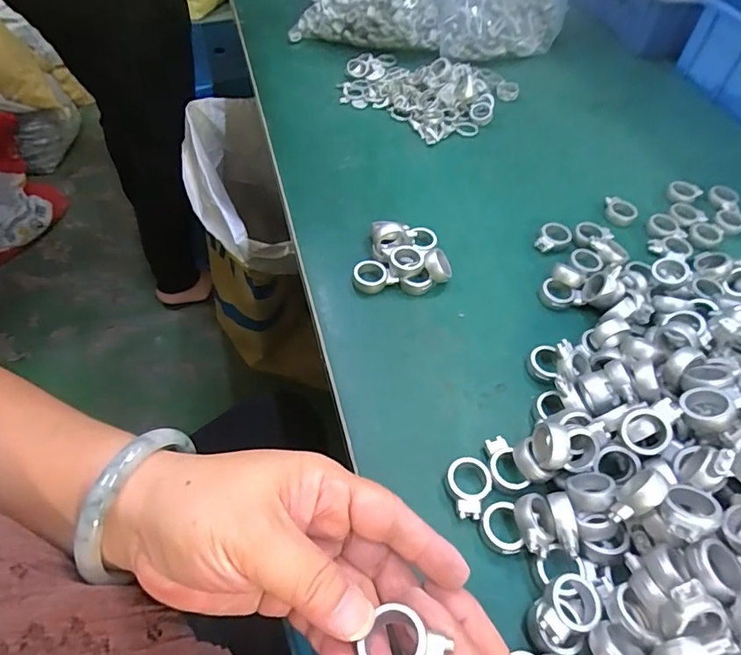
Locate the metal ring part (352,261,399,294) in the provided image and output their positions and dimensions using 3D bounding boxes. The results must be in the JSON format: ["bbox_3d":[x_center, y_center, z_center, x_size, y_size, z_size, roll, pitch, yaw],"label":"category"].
[{"bbox_3d":[0.001,-0.040,0.382,0.031,0.011,0.027,-22,58,-19],"label":"metal ring part"}]

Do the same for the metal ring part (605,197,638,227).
[{"bbox_3d":[0.226,-0.106,0.452,0.030,0.011,0.027,31,57,18],"label":"metal ring part"}]

